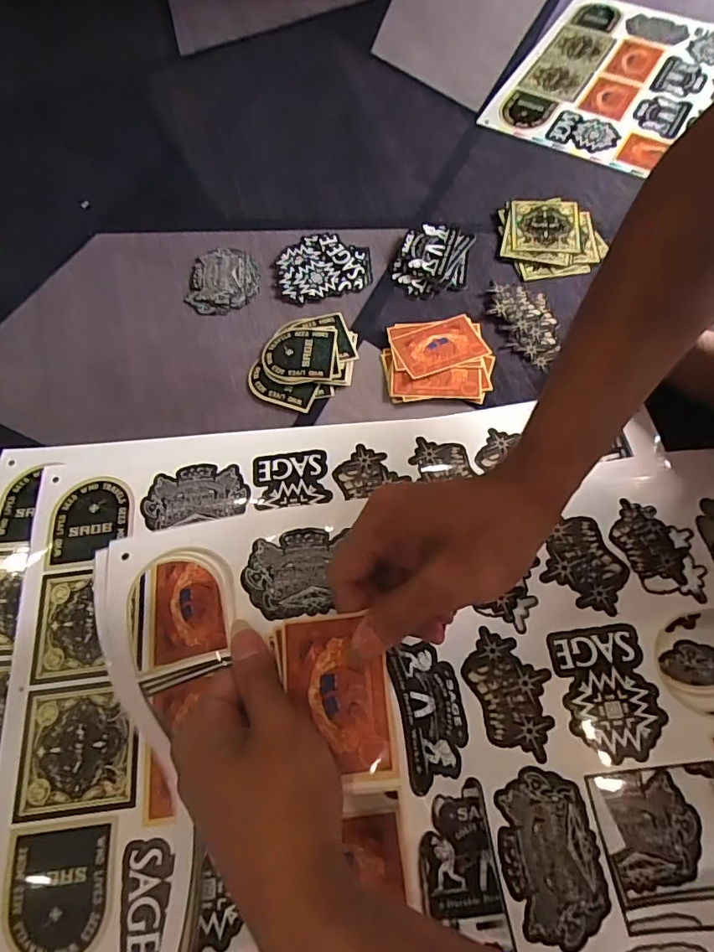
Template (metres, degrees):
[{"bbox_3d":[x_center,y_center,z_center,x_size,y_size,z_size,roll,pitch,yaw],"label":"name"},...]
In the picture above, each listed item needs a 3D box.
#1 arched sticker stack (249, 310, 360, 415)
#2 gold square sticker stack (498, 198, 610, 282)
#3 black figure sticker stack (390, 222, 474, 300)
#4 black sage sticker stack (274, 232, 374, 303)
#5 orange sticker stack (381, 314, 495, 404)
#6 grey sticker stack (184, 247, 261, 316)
[{"bbox_3d":[-0.047,-0.111,0.477,0.088,0.007,0.107,18,68,11],"label":"arched sticker stack"},{"bbox_3d":[0.198,-0.248,0.525,0.097,0.008,0.097,-9,66,-1],"label":"gold square sticker stack"},{"bbox_3d":[0.076,-0.222,0.521,0.074,0.007,0.092,12,67,8],"label":"black figure sticker stack"},{"bbox_3d":[-0.036,-0.217,0.524,0.095,0.006,0.083,-16,66,-4],"label":"black sage sticker stack"},{"bbox_3d":[0.074,-0.109,0.471,0.096,0.006,0.089,-6,66,0],"label":"orange sticker stack"},{"bbox_3d":[-0.135,-0.200,0.522,0.071,0.008,0.084,3,66,5],"label":"grey sticker stack"}]

